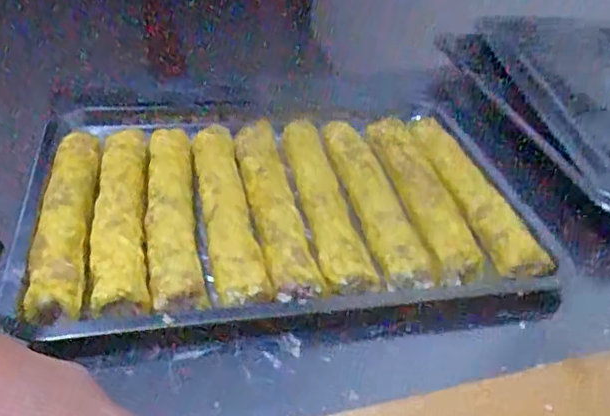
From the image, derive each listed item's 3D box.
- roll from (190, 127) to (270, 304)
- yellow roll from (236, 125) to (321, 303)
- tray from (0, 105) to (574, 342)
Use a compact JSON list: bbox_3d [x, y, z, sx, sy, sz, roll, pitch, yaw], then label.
[{"bbox_3d":[-0.067,-0.001,0.510,0.039,0.022,0.218,-5,37,-13],"label":"roll"},{"bbox_3d":[-0.027,-0.008,0.512,0.038,0.022,0.211,-4,37,-13],"label":"yellow roll"},{"bbox_3d":[-0.017,-0.025,0.540,0.412,0.045,0.300,-3,37,-11],"label":"tray"}]

